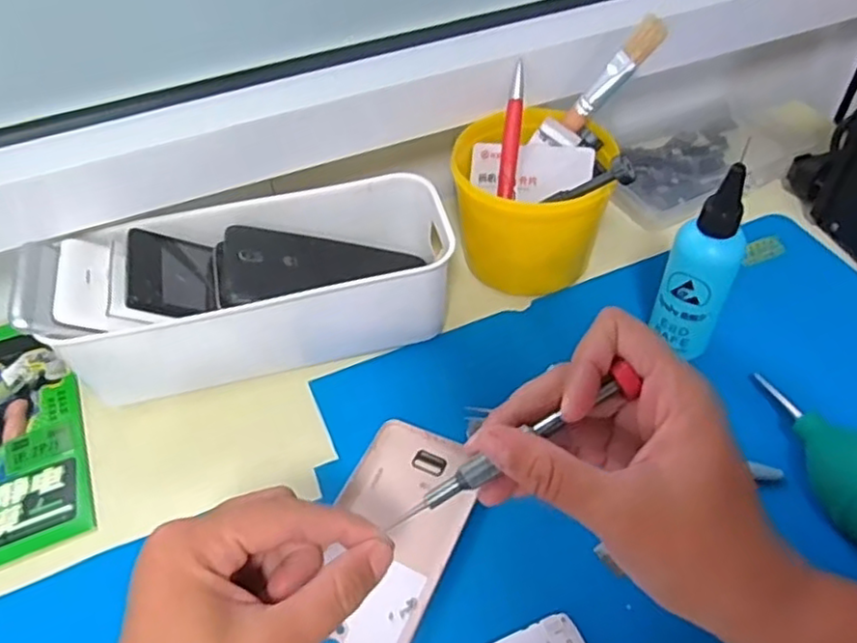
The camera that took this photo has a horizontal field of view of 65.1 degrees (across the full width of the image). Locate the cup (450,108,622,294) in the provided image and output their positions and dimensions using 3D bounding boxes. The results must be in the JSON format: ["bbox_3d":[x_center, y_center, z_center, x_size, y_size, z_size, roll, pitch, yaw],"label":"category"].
[{"bbox_3d":[0.073,-0.080,0.476,0.109,0.091,0.100,-2,48,2],"label":"cup"}]

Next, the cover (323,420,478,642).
[{"bbox_3d":[-0.025,0.121,0.360,0.070,0.010,0.147,17,52,18],"label":"cover"}]

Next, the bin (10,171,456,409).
[{"bbox_3d":[-0.109,-0.025,0.444,0.256,0.091,0.098,-14,49,-9],"label":"bin"}]

